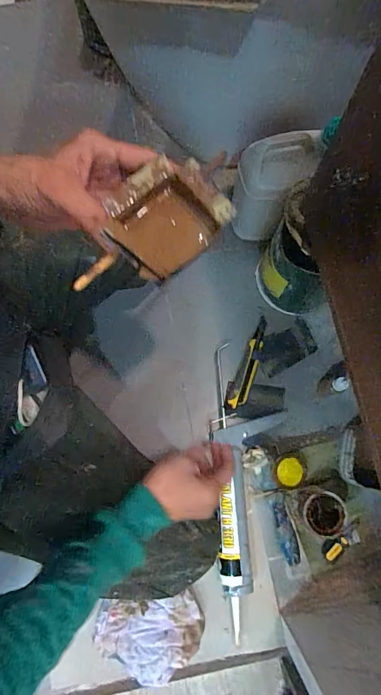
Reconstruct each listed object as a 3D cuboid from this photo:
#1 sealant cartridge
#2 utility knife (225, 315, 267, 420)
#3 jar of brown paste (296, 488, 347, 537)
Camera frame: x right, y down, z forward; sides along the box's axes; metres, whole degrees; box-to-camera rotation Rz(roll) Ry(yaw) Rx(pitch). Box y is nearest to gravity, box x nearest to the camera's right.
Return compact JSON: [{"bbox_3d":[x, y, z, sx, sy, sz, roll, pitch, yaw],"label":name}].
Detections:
[{"bbox_3d":[0.078,0.337,0.684,0.064,0.043,0.311,-2,75,-1],"label":"sealant cartridge"},{"bbox_3d":[0.110,0.035,0.772,0.040,0.018,0.205,19,78,4],"label":"utility knife"},{"bbox_3d":[0.224,0.284,0.685,0.071,0.059,0.069,24,76,6],"label":"jar of brown paste"}]

